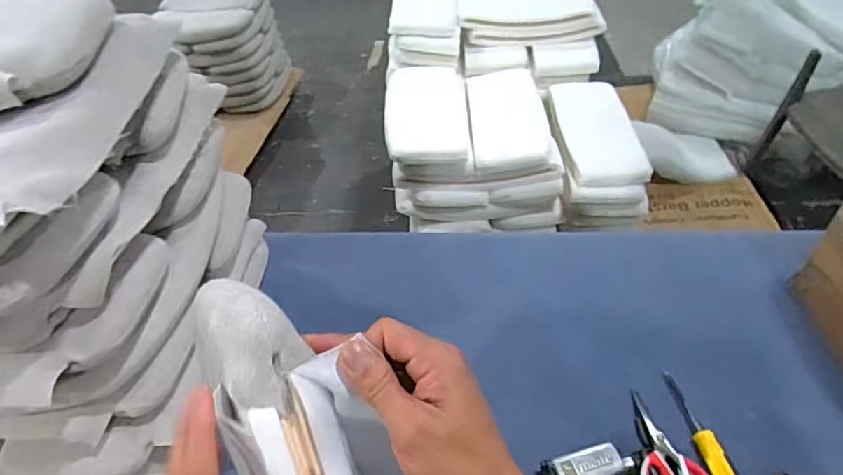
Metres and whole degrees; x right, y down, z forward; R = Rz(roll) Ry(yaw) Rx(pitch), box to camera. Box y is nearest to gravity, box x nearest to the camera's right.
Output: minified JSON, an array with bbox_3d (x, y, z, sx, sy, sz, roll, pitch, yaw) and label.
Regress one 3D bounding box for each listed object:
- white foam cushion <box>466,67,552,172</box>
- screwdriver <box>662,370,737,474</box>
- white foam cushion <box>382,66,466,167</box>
[{"bbox_3d":[0.249,-0.367,1.591,0.212,0.034,0.476,-2,46,3],"label":"white foam cushion"},{"bbox_3d":[0.347,0.252,0.658,0.027,0.029,0.202,-9,46,-3],"label":"screwdriver"},{"bbox_3d":[0.010,-0.367,1.576,0.243,0.060,0.480,-3,46,3],"label":"white foam cushion"}]

